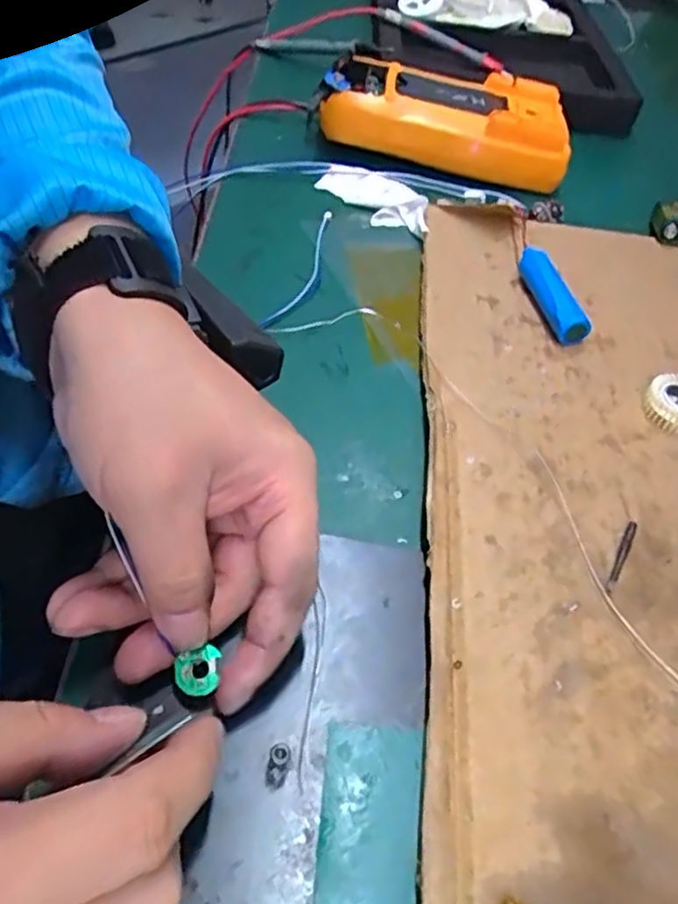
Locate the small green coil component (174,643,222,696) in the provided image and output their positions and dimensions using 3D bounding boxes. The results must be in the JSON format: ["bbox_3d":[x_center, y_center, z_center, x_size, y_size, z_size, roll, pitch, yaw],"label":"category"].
[{"bbox_3d":[-0.050,0.078,0.243,0.016,0.010,0.013,-8,51,-9],"label":"small green coil component"}]

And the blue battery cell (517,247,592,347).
[{"bbox_3d":[0.124,-0.091,0.399,0.015,0.021,0.070,-8,51,-11],"label":"blue battery cell"}]

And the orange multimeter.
[{"bbox_3d":[0.079,-0.249,0.514,0.174,0.050,0.090,9,50,3],"label":"orange multimeter"}]

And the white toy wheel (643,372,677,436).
[{"bbox_3d":[0.174,-0.024,0.350,0.028,0.018,0.028,-2,51,-6],"label":"white toy wheel"}]

